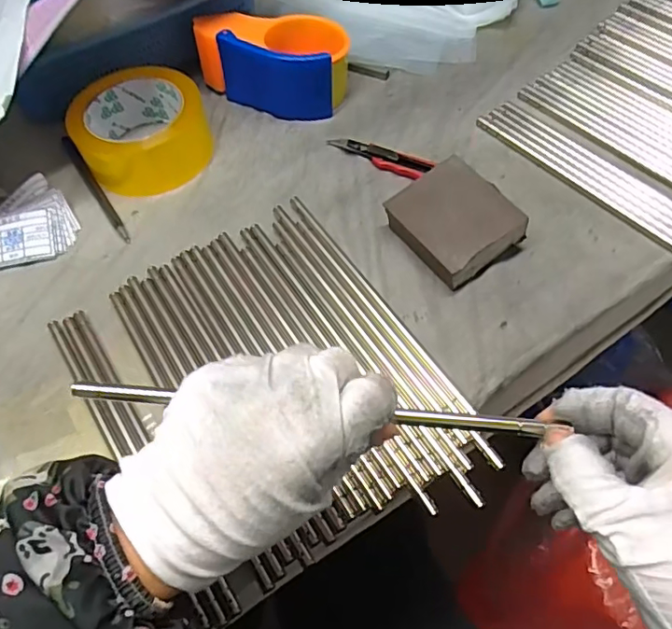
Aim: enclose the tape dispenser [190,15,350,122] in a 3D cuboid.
[{"bbox_3d":[-0.054,-0.232,0.496,0.127,0.058,0.077,24,63,16],"label":"tape dispenser"}]

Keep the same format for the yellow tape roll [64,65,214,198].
[{"bbox_3d":[-0.161,-0.156,0.460,0.105,0.045,0.107,-1,59,2],"label":"yellow tape roll"}]

